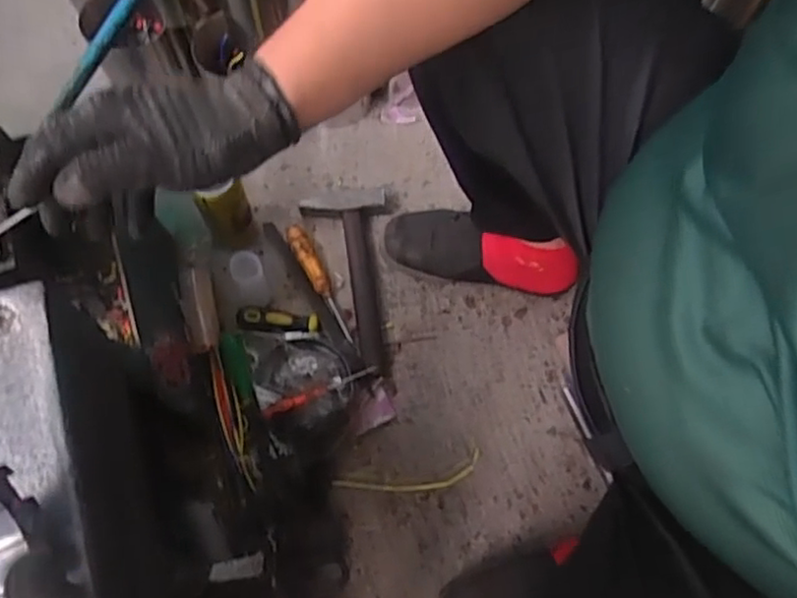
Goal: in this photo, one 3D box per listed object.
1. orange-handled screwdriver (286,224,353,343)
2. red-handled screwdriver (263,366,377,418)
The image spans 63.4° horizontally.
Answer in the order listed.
[{"bbox_3d":[-0.109,-0.023,0.889,0.029,0.026,0.181,-25,71,-10],"label":"orange-handled screwdriver"},{"bbox_3d":[-0.098,0.111,0.794,0.144,0.022,0.017,-23,70,-9],"label":"red-handled screwdriver"}]

